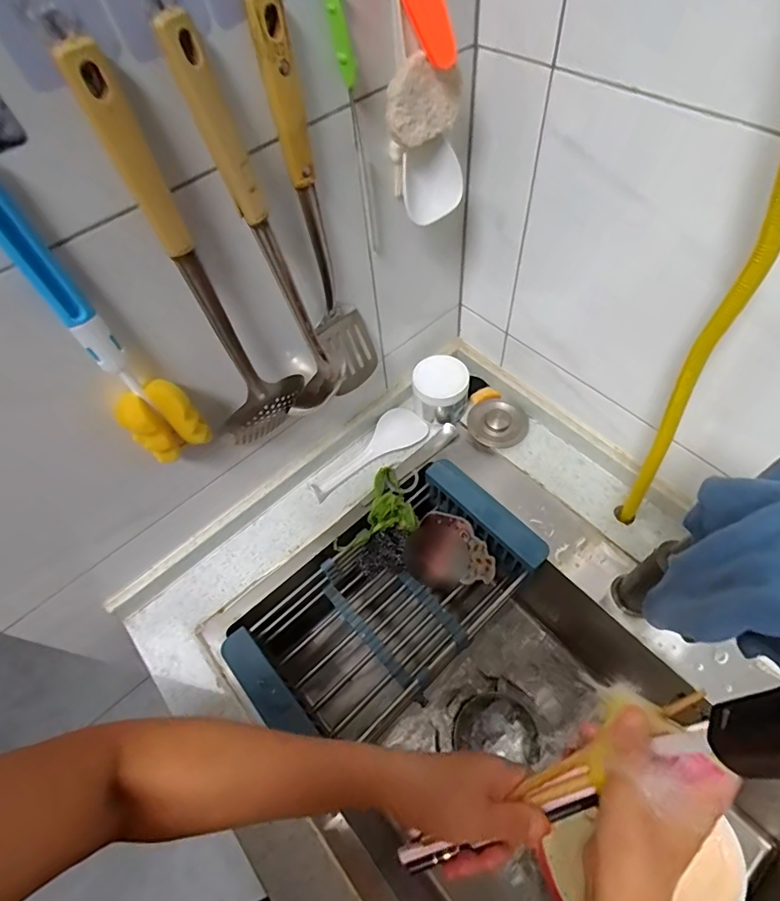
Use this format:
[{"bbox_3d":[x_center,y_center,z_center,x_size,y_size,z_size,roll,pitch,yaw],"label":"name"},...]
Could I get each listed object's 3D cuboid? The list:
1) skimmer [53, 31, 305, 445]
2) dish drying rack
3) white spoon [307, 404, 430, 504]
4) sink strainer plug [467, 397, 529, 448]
[{"bbox_3d":[-0.140,-0.111,0.383,0.053,0.334,0.080,15,60,14],"label":"skimmer"},{"bbox_3d":[0.000,0.201,0.617,0.380,0.088,0.194,-38,62,-18],"label":"dish drying rack"},{"bbox_3d":[-0.031,0.005,0.676,0.185,0.022,0.059,-36,61,-17],"label":"white spoon"},{"bbox_3d":[0.157,-0.044,0.692,0.083,0.023,0.083,-2,57,4],"label":"sink strainer plug"}]

